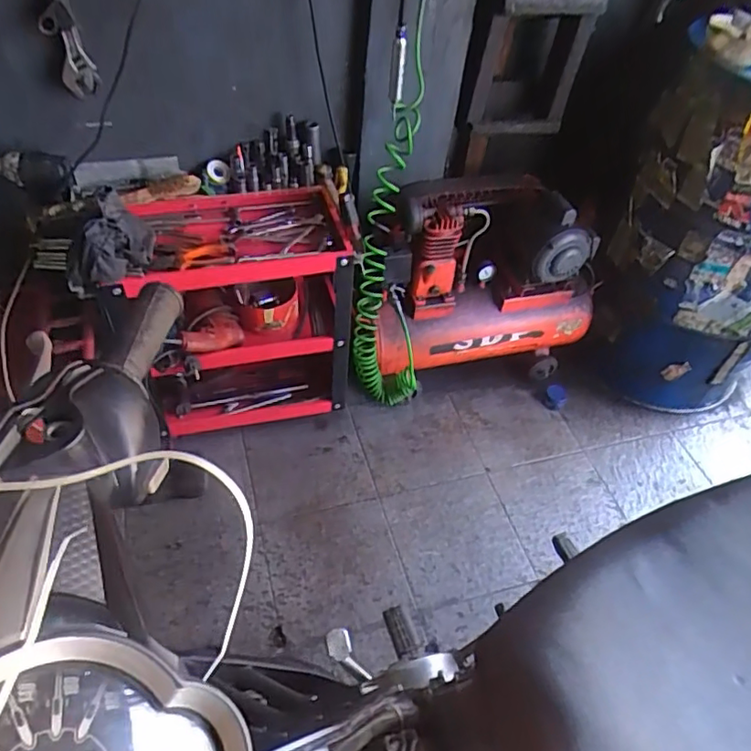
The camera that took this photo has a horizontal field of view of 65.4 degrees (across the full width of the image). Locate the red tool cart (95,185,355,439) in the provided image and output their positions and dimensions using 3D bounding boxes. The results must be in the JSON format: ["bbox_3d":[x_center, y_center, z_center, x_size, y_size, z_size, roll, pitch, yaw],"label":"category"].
[{"bbox_3d":[-0.318,-0.121,1.359,0.476,0.502,0.286,-9,50,-13],"label":"red tool cart"}]

